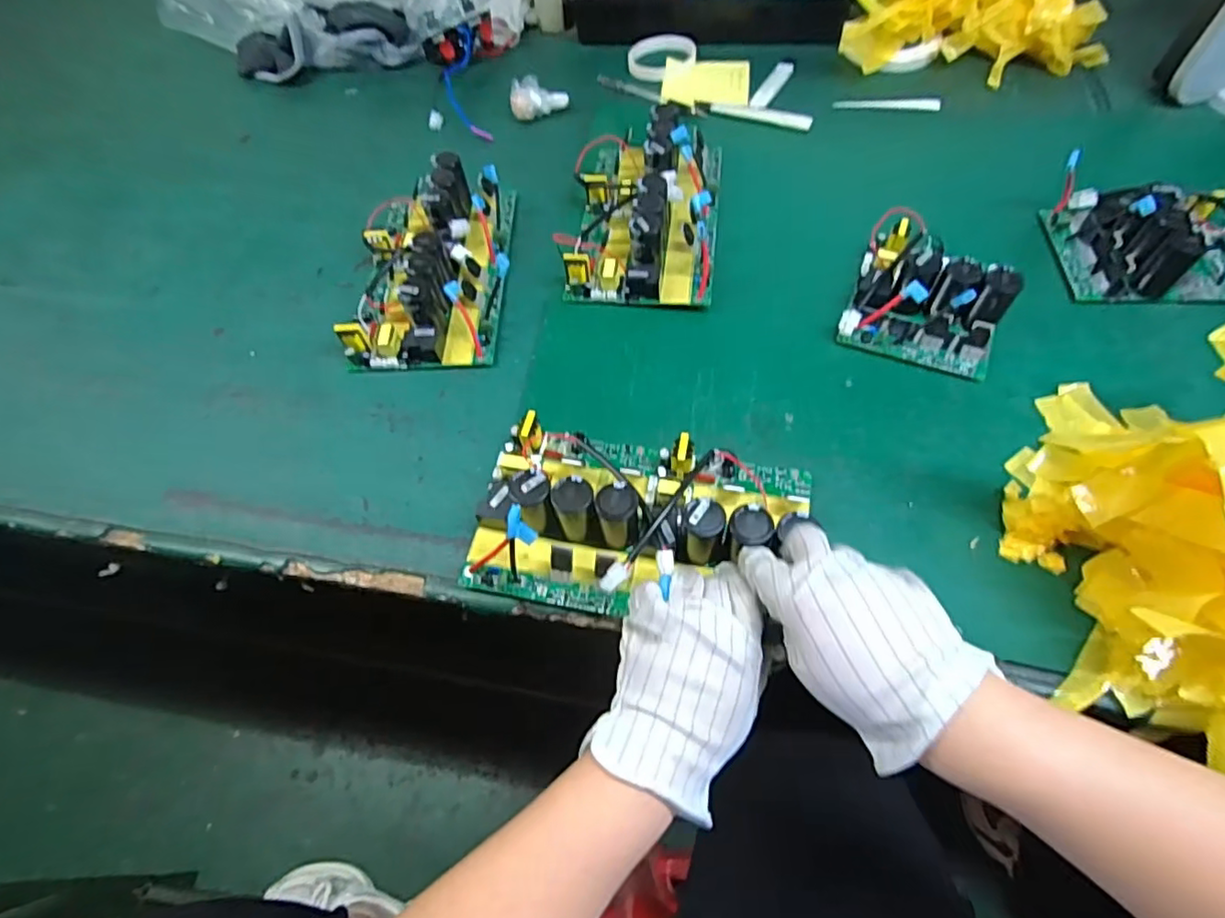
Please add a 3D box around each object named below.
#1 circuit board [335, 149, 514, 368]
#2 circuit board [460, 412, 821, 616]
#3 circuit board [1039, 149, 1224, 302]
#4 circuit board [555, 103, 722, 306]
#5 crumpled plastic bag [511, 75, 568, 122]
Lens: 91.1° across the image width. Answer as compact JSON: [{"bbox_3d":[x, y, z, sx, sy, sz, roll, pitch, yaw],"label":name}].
[{"bbox_3d":[-0.177,-0.196,0.581,0.139,0.057,0.232,-3,59,3],"label":"circuit board"},{"bbox_3d":[0.019,0.036,0.430,0.237,0.056,0.134,6,60,8],"label":"circuit board"},{"bbox_3d":[0.488,-0.203,0.532,0.154,0.053,0.126,5,60,7],"label":"circuit board"},{"bbox_3d":[0.033,-0.259,0.599,0.144,0.059,0.243,5,60,7],"label":"circuit board"},{"bbox_3d":[-0.091,-0.441,0.730,0.067,0.029,0.044,-13,60,-3],"label":"crumpled plastic bag"}]

